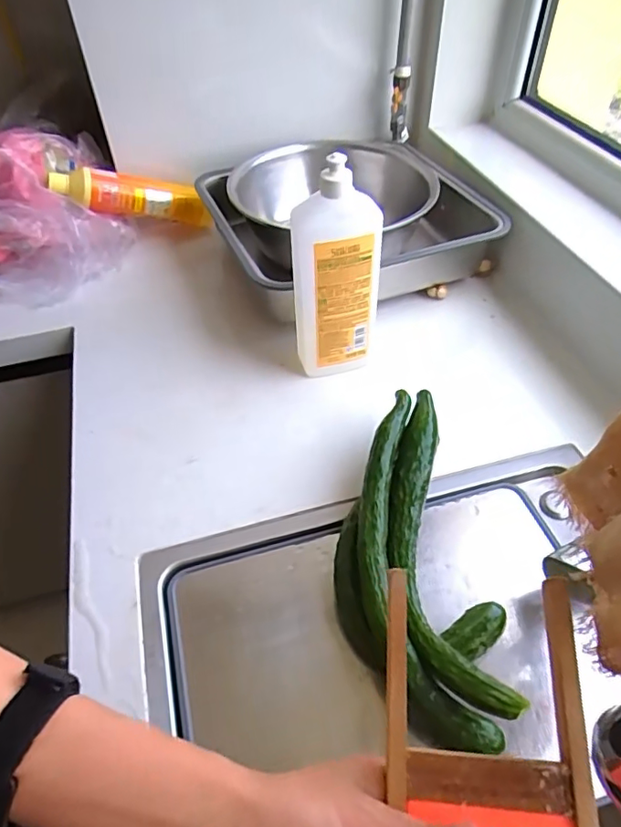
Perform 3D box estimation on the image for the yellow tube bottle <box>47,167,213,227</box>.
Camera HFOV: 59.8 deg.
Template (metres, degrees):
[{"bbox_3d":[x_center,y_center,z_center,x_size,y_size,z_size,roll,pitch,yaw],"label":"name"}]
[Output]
[{"bbox_3d":[-0.272,-0.335,0.832,0.236,0.059,0.040,2,44,-25],"label":"yellow tube bottle"}]

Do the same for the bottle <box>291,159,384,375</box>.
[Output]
[{"bbox_3d":[0.026,-0.141,0.588,0.093,0.240,0.058,-14,48,-12],"label":"bottle"}]

